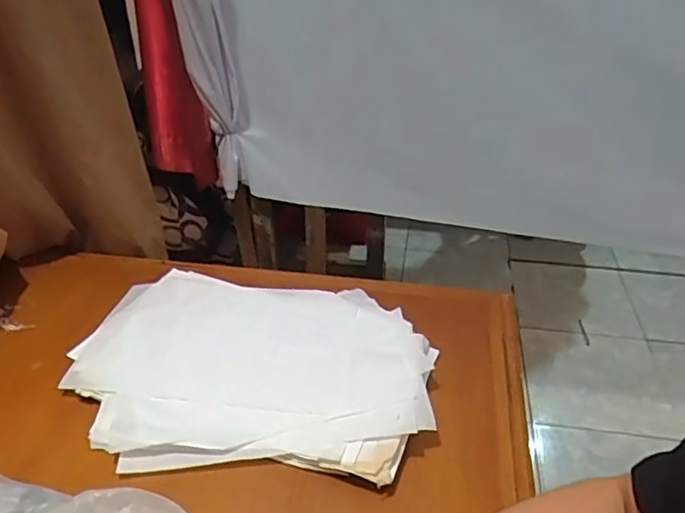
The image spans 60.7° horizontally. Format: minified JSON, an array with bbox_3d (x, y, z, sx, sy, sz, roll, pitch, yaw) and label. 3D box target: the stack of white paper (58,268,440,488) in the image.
[{"bbox_3d":[-0.113,0.133,0.728,0.445,0.029,0.318,7,36,8],"label":"stack of white paper"}]

